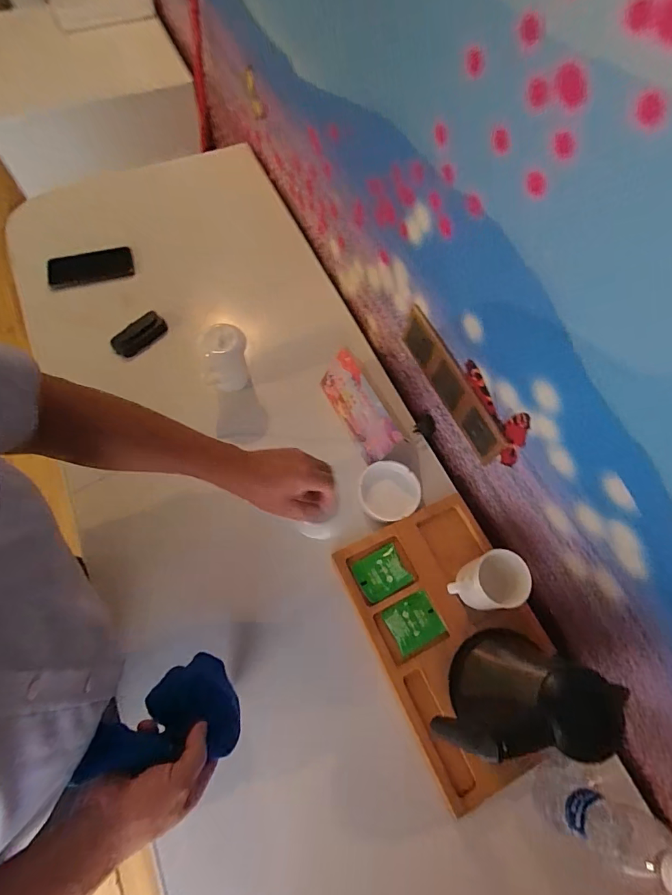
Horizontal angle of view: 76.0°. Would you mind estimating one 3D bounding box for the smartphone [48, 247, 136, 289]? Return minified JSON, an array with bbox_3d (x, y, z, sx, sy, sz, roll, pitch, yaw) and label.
[{"bbox_3d":[-0.514,-0.379,0.904,0.178,0.013,0.078,-11,73,-2],"label":"smartphone"}]

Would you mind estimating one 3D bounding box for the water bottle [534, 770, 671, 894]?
[{"bbox_3d":[0.286,0.405,0.457,0.057,0.223,0.063,28,68,10],"label":"water bottle"}]

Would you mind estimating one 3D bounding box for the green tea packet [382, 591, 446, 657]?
[{"bbox_3d":[0.112,0.251,0.618,0.074,0.006,0.065,-23,69,-12],"label":"green tea packet"}]

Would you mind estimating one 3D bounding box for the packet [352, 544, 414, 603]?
[{"bbox_3d":[0.068,0.189,0.645,0.071,0.012,0.064,-23,69,-12],"label":"packet"}]

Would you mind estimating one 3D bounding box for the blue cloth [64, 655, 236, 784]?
[{"bbox_3d":[-0.185,0.300,0.497,0.134,0.134,0.095,-2,66,-3],"label":"blue cloth"}]

